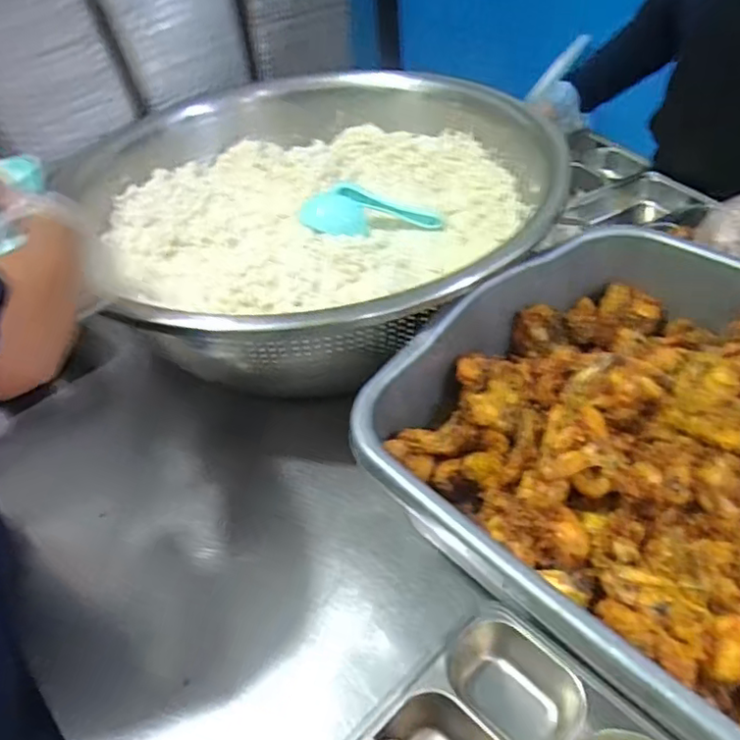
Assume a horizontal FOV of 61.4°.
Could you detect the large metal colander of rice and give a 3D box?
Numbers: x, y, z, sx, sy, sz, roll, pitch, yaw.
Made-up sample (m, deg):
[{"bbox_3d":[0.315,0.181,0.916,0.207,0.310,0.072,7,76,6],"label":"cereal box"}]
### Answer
[{"bbox_3d":[-0.101,-0.238,0.924,0.617,0.255,0.497,-21,42,-16],"label":"large metal colander of rice"}]

